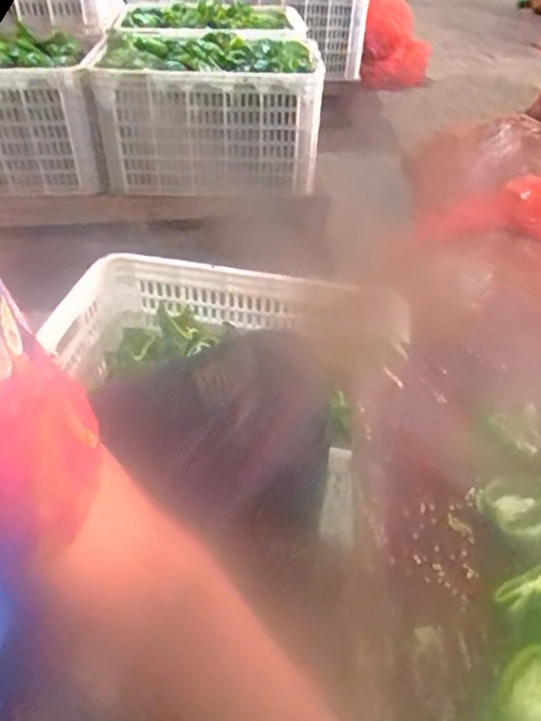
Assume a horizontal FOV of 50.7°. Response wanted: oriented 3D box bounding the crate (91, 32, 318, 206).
[{"bbox_3d":[-0.150,-0.629,1.440,0.507,0.290,0.359,0,42,-3],"label":"crate"}]

